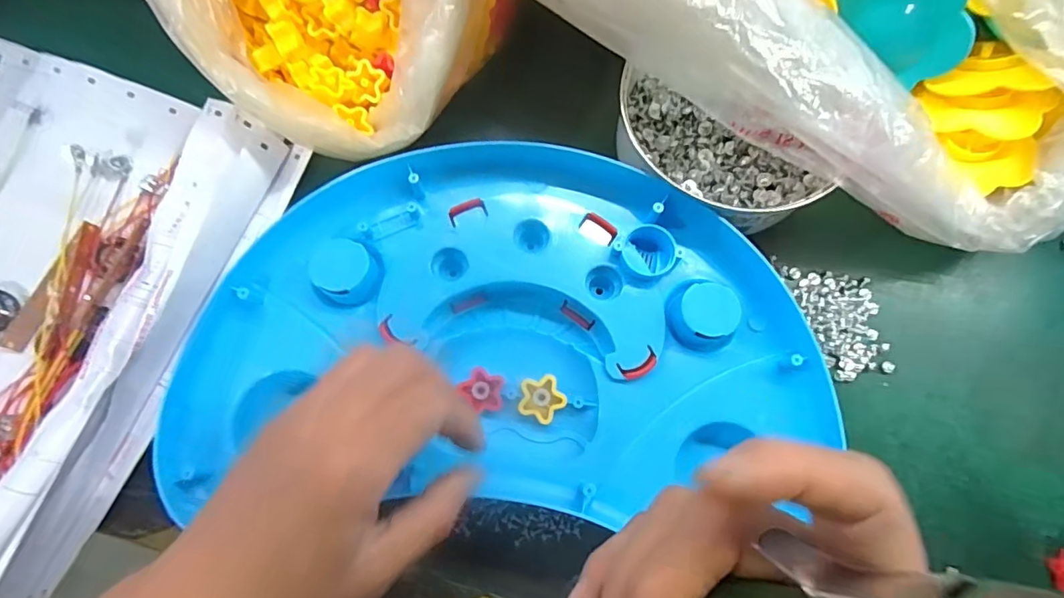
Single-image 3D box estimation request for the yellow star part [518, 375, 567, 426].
[{"bbox_3d":[0.005,0.056,0.284,0.026,0.005,0.025,-30,78,-9],"label":"yellow star part"}]

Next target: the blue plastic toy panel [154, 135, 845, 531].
[{"bbox_3d":[-0.011,0.018,0.284,0.328,0.040,0.232,5,75,0],"label":"blue plastic toy panel"}]

